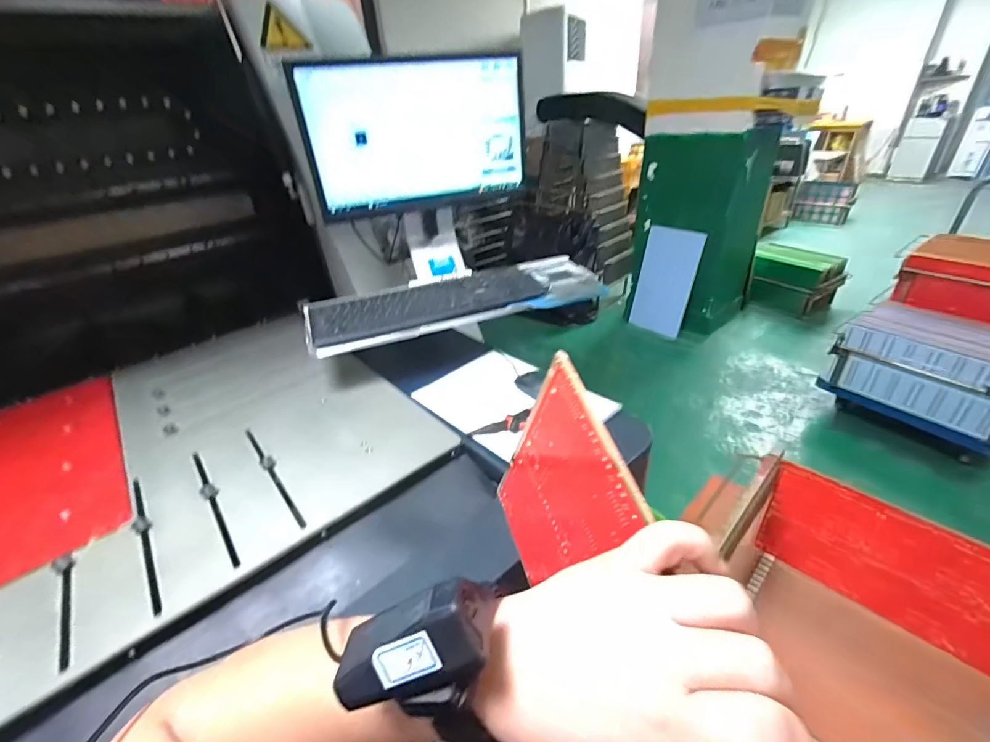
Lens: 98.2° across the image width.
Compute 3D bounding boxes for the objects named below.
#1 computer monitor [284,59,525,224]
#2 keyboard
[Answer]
[{"bbox_3d":[-0.143,-0.453,0.828,0.423,0.246,0.055,-16,31,-15],"label":"computer monitor"},{"bbox_3d":[-0.124,-0.131,0.839,0.467,0.048,0.159,-16,31,-14],"label":"keyboard"}]

